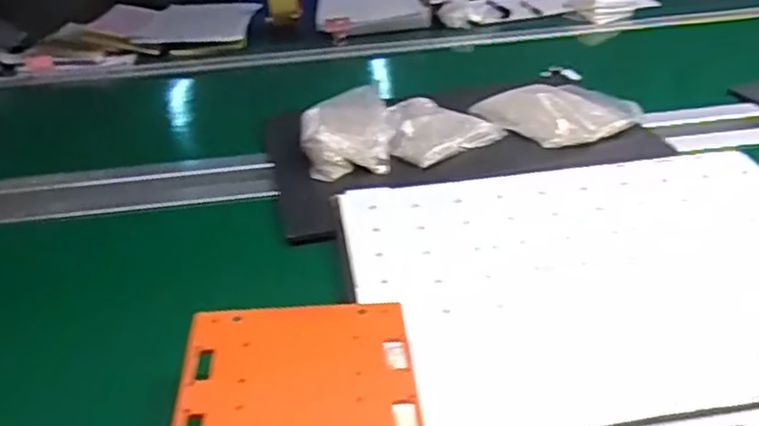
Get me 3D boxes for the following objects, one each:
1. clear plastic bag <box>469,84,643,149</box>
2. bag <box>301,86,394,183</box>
[{"bbox_3d":[0.236,-0.136,0.942,0.169,0.032,0.189,-25,36,-31],"label":"clear plastic bag"},{"bbox_3d":[-0.043,-0.109,0.908,0.121,0.051,0.172,-5,31,0],"label":"bag"}]

